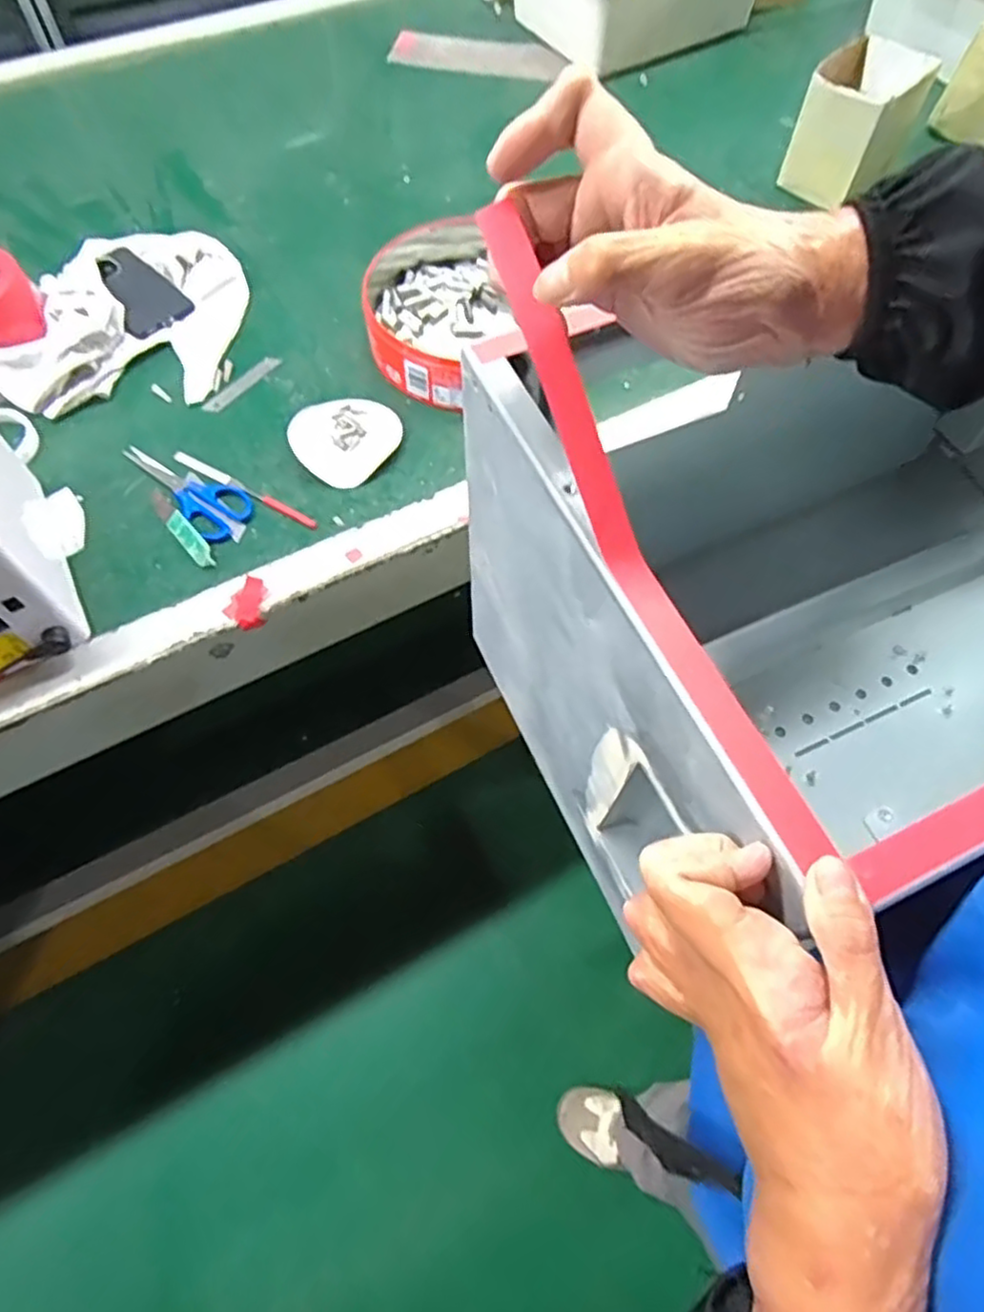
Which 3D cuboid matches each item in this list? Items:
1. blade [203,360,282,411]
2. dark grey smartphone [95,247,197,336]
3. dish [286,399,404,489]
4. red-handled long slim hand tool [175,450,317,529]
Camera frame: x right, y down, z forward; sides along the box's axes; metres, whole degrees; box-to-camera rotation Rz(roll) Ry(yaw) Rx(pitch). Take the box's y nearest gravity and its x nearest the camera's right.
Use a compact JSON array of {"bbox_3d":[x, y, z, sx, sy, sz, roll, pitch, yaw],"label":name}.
[{"bbox_3d":[-0.277,-0.302,0.778,0.021,0.009,0.101,37,68,17],"label":"blade"},{"bbox_3d":[-0.412,-0.431,0.824,0.074,0.014,0.155,-31,67,-15],"label":"dark grey smartphone"},{"bbox_3d":[-0.154,-0.230,0.734,0.099,0.021,0.112,31,67,14],"label":"dish"},{"bbox_3d":[-0.249,-0.168,0.706,0.176,0.006,0.012,27,66,13],"label":"red-handled long slim hand tool"}]

